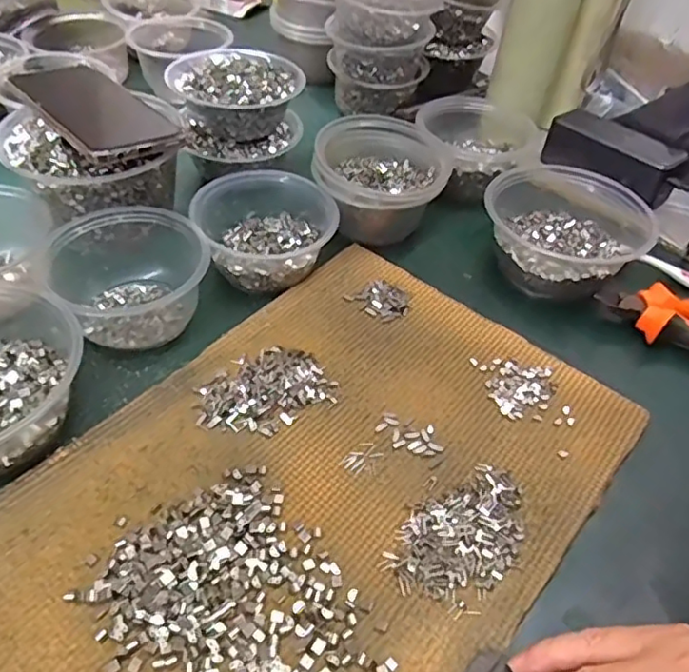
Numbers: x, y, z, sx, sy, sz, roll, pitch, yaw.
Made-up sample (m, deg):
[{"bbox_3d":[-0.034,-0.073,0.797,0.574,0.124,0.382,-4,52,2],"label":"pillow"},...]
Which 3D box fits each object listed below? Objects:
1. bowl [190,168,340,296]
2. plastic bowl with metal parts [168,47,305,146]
[{"bbox_3d":[-0.066,-0.091,0.496,0.106,0.052,0.105,4,47,-4],"label":"bowl"},{"bbox_3d":[-0.101,-0.226,0.561,0.123,0.046,0.111,4,47,-3],"label":"plastic bowl with metal parts"}]

